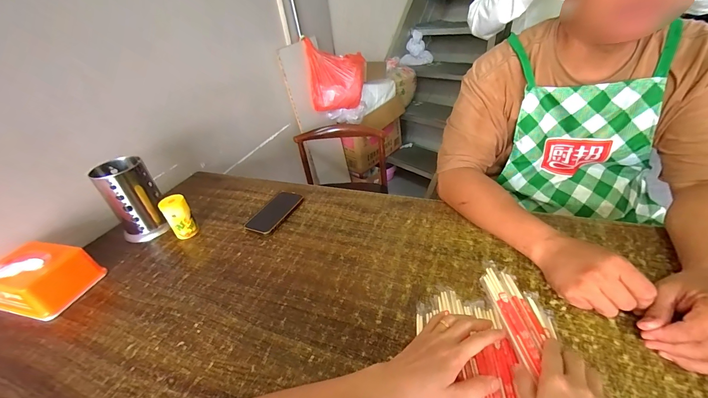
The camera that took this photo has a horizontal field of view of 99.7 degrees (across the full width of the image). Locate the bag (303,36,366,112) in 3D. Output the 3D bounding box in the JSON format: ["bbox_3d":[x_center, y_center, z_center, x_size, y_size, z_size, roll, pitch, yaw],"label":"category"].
[{"bbox_3d":[-0.076,-0.577,1.441,0.259,0.276,0.126,-5,34,4],"label":"bag"}]

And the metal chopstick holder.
[{"bbox_3d":[-0.486,0.002,0.663,0.097,0.169,0.099,-28,40,-29],"label":"metal chopstick holder"}]

